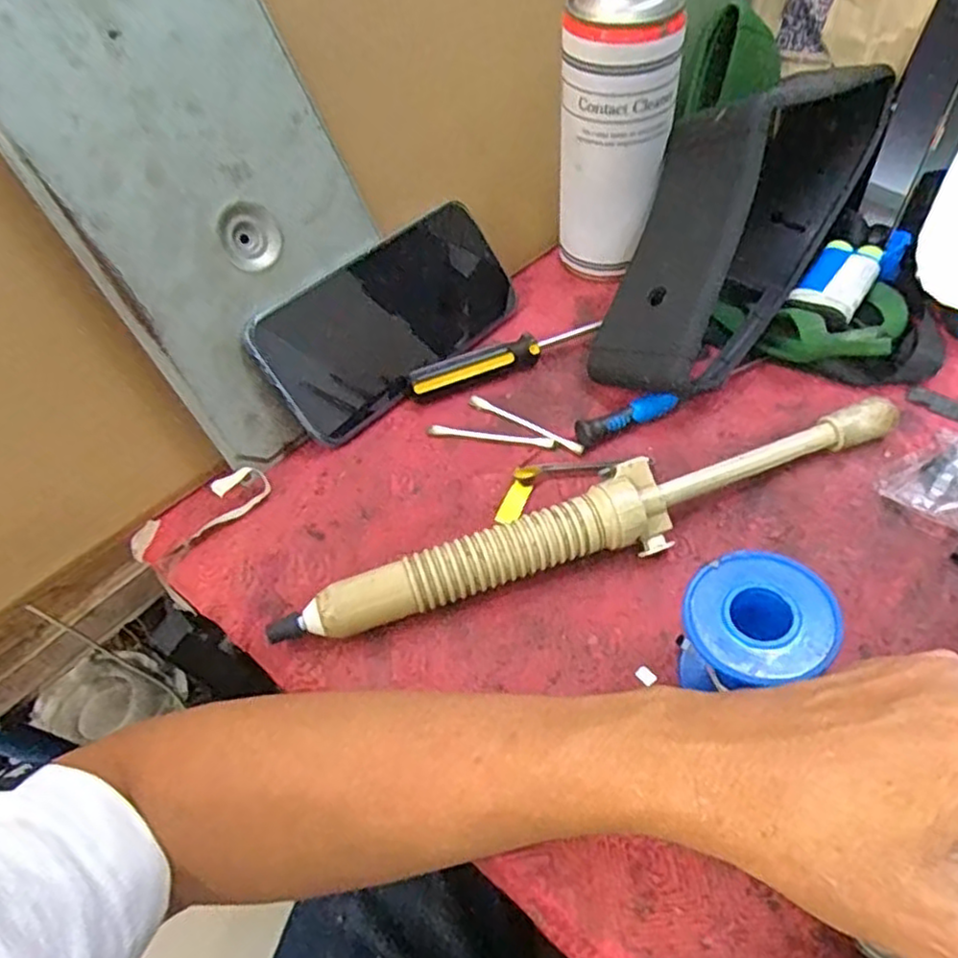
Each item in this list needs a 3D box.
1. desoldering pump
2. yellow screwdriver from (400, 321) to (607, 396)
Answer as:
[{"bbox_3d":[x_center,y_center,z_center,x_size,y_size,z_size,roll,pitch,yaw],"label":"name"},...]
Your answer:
[{"bbox_3d":[0.060,0.021,0.341,0.312,0.029,0.032,-18,50,-8],"label":"desoldering pump"},{"bbox_3d":[0.016,-0.073,0.419,0.124,0.020,0.016,-23,51,-13],"label":"yellow screwdriver"}]

